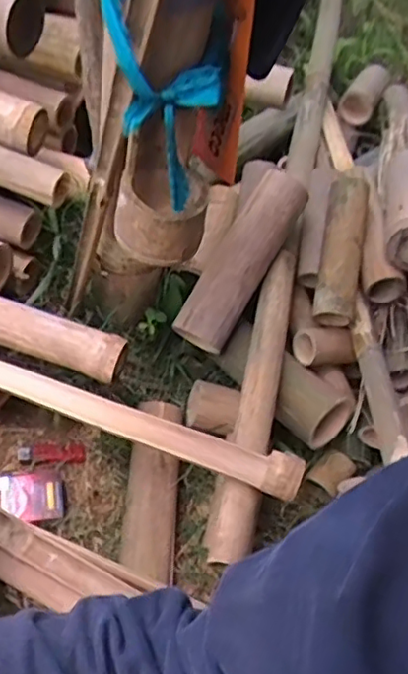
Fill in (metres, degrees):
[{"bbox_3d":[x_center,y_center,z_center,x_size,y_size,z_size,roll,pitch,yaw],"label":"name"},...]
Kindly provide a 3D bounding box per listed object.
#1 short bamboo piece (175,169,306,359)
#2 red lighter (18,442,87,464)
[{"bbox_3d":[0.050,-0.107,0.847,0.082,0.075,0.260,27,77,15],"label":"short bamboo piece"},{"bbox_3d":[-0.195,0.150,0.801,0.084,0.007,0.024,1,57,-16],"label":"red lighter"}]

